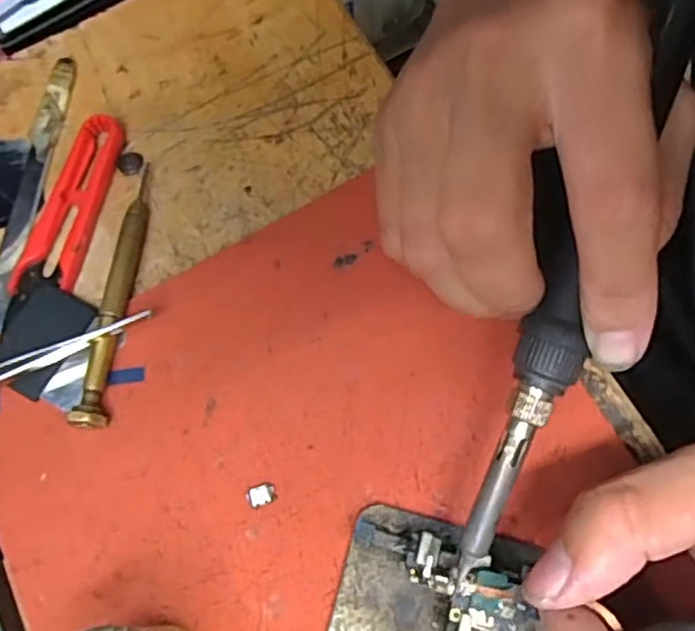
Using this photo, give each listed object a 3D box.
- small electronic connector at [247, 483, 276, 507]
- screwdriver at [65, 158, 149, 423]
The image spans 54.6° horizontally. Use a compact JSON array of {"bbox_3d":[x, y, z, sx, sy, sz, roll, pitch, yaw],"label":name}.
[{"bbox_3d":[-0.030,0.062,0.232,0.009,0.004,0.007,-16,70,-2],"label":"small electronic connector"},{"bbox_3d":[-0.087,-0.011,0.258,0.010,0.012,0.110,4,71,5],"label":"screwdriver"}]

